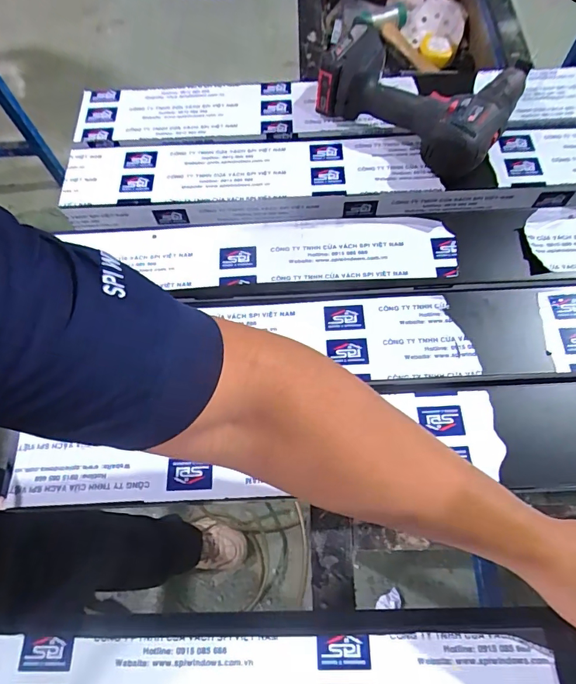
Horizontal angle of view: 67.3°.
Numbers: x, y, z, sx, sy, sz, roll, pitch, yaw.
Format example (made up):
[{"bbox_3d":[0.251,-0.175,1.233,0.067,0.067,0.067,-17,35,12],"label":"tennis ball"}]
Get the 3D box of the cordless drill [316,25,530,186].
[{"bbox_3d":[0.178,-0.328,0.560,0.230,0.080,0.183,37,72,16],"label":"cordless drill"}]

